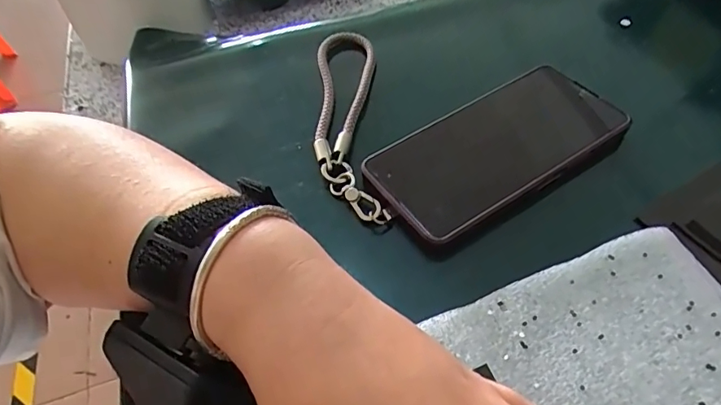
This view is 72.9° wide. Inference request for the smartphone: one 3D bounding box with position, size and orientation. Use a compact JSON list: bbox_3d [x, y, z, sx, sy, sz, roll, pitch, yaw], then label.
[{"bbox_3d":[0.088,-0.037,0.313,0.164,0.012,0.080,-29,53,-18],"label":"smartphone"}]

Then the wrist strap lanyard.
[{"bbox_3d":[-0.009,-0.064,0.346,0.043,0.008,0.187,-5,50,2],"label":"wrist strap lanyard"}]

